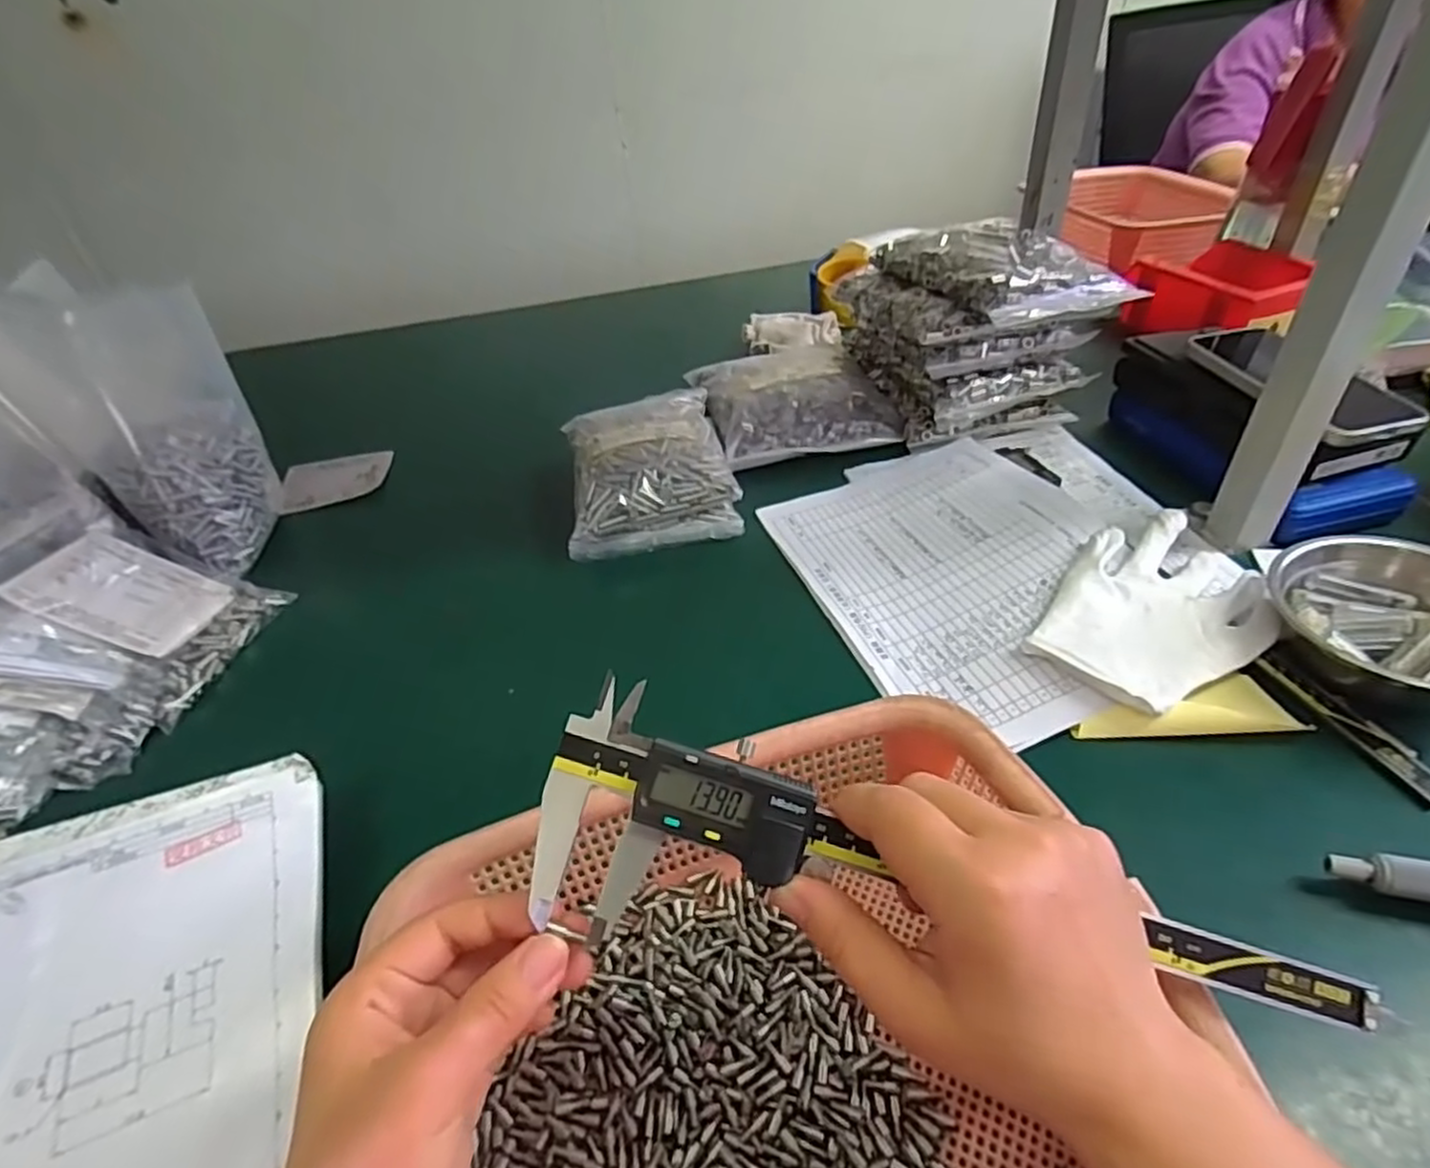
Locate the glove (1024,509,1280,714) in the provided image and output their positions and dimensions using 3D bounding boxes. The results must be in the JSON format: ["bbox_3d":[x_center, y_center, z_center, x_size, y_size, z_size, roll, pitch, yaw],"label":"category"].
[{"bbox_3d":[0.287,0.010,0.462,0.172,0.037,0.107,-27,41,-26],"label":"glove"}]

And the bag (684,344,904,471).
[{"bbox_3d":[0.078,-0.195,0.737,0.179,0.048,0.199,-12,36,-8],"label":"bag"}]

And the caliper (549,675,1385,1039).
[{"bbox_3d":[0.074,0.115,0.234,0.277,0.013,0.072,22,77,1],"label":"caliper"}]

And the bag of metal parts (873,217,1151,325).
[{"bbox_3d":[0.261,-0.296,0.671,0.140,0.050,0.213,-15,37,-12],"label":"bag of metal parts"}]

